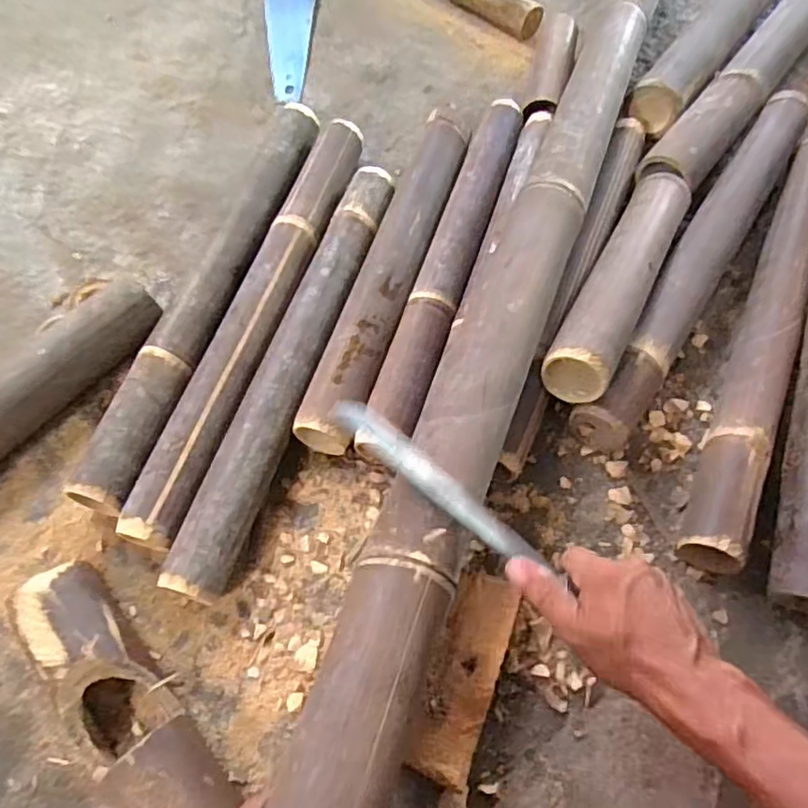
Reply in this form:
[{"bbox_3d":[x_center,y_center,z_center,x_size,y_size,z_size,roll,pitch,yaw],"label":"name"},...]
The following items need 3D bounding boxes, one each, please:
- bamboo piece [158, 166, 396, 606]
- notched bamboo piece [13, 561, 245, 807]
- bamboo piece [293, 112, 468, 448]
[{"bbox_3d":[-0.118,-0.051,0.686,0.058,0.057,0.533,16,65,8],"label":"bamboo piece"},{"bbox_3d":[-0.244,0.260,0.532,0.080,0.061,0.271,-36,69,-16],"label":"notched bamboo piece"},{"bbox_3d":[-0.008,-0.167,0.733,0.063,0.053,0.481,16,65,8],"label":"bamboo piece"}]

